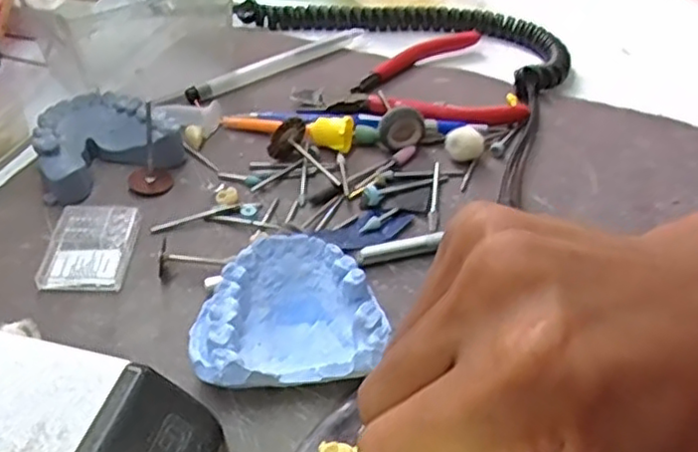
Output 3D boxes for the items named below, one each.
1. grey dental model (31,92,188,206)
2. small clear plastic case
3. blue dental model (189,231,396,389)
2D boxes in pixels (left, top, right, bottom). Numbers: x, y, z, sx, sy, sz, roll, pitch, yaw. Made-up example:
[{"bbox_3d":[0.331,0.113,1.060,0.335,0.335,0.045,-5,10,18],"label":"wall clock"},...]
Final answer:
[{"bbox_3d":[-0.120,-0.044,0.334,0.067,0.022,0.053,-18,45,-21],"label":"grey dental model"},{"bbox_3d":[-0.113,0.009,0.294,0.036,0.006,0.045,0,41,-2],"label":"small clear plastic case"},{"bbox_3d":[-0.022,0.035,0.253,0.067,0.030,0.057,-3,41,-5],"label":"blue dental model"}]

